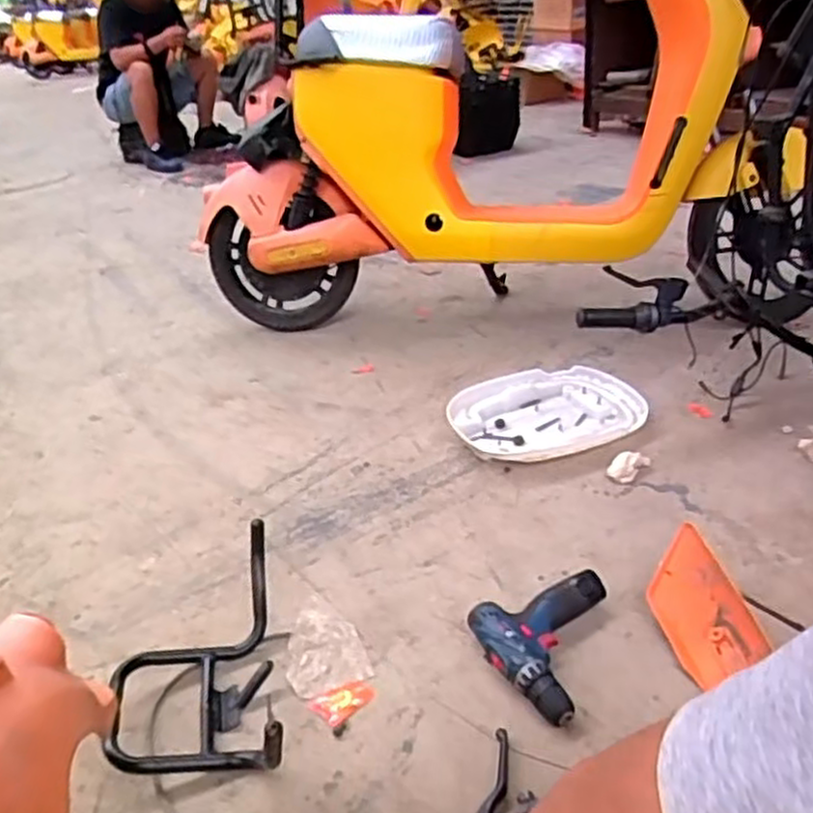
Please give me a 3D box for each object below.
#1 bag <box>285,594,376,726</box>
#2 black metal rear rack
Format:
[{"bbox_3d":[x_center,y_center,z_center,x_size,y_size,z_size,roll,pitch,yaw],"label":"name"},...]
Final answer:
[{"bbox_3d":[-0.111,0.331,1.015,0.103,0.011,0.214,-15,31,-16],"label":"bag"},{"bbox_3d":[-0.269,0.303,0.941,0.205,0.156,0.265,-8,30,-6],"label":"black metal rear rack"}]

